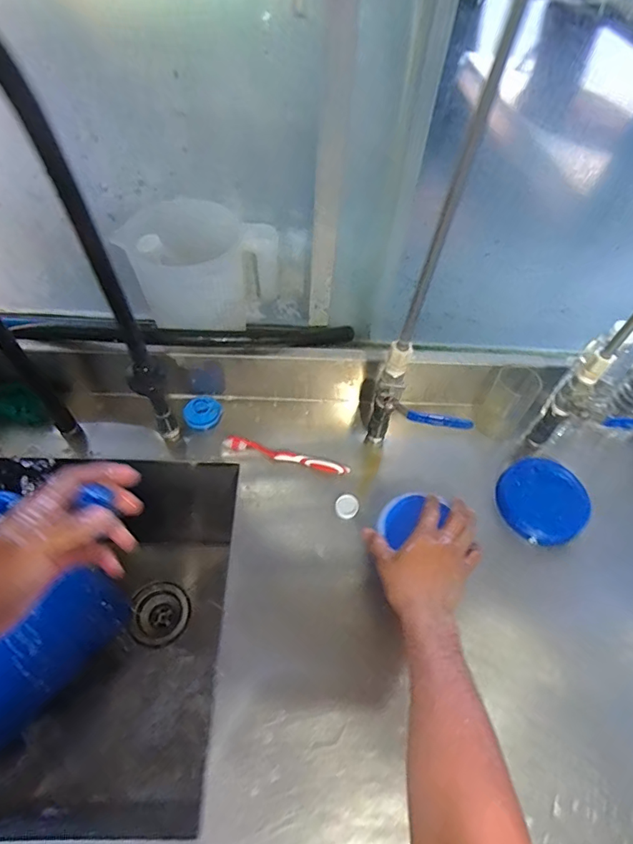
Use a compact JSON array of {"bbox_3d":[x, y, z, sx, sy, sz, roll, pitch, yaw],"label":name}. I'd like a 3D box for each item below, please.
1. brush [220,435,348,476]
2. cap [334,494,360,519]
[{"bbox_3d":[-0.043,0.048,0.717,0.184,0.016,0.022,12,56,4],"label":"brush"},{"bbox_3d":[0.043,0.118,0.679,0.031,0.008,0.036,33,60,17],"label":"cap"}]

